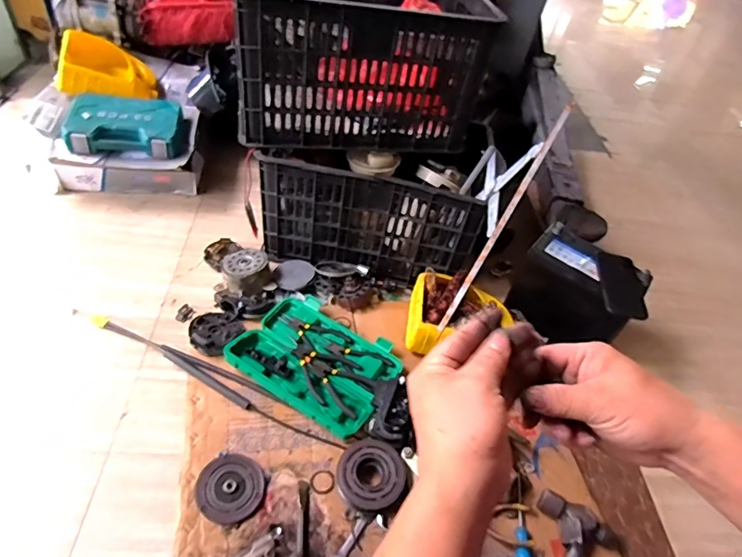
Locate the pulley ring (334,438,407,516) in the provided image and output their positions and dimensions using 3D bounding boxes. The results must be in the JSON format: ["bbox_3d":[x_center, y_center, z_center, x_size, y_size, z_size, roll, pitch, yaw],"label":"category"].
[{"bbox_3d":[-0.002,0.317,0.772,0.114,0.038,0.107,6,47,-6],"label":"pulley ring"}]

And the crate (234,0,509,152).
[{"bbox_3d":[-0.034,-0.488,1.017,0.473,0.260,0.356,0,47,-11],"label":"crate"}]

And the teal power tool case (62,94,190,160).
[{"bbox_3d":[-0.584,-0.369,1.153,0.271,0.074,0.198,2,47,-10],"label":"teal power tool case"}]

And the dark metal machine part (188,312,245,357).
[{"bbox_3d":[-0.310,0.098,0.935,0.099,0.026,0.098,25,48,12],"label":"dark metal machine part"}]

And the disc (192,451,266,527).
[{"bbox_3d":[-0.220,0.326,0.751,0.100,0.027,0.100,6,47,-6],"label":"disc"}]

